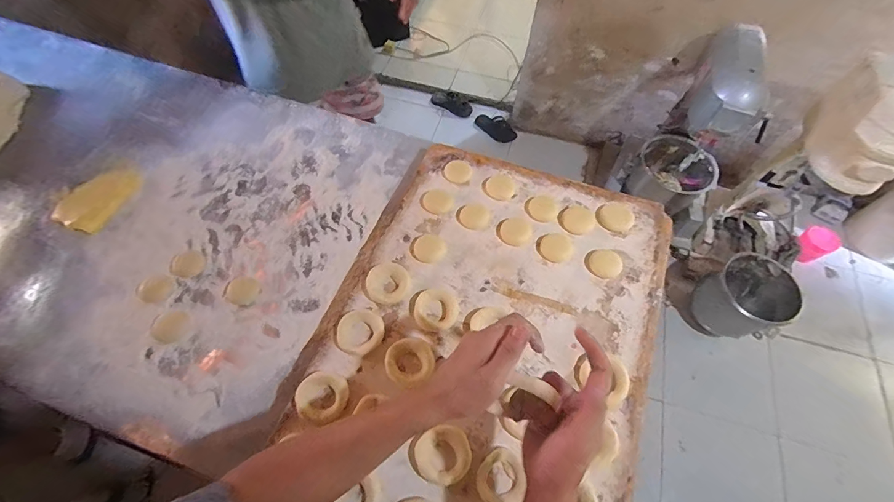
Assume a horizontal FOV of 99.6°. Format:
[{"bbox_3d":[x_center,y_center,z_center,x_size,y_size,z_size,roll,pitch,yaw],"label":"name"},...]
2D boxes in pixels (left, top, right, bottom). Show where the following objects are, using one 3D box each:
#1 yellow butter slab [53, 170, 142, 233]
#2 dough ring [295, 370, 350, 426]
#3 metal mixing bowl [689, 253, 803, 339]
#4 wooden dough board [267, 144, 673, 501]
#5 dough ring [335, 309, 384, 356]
[{"bbox_3d":[-0.603,-0.093,0.658,0.080,0.027,0.132,21,63,12],"label":"yellow butter slab"},{"bbox_3d":[-0.160,0.189,0.489,0.064,0.020,0.063,0,60,0],"label":"dough ring"},{"bbox_3d":[1.104,0.183,1.408,0.238,0.246,0.260,0,60,0],"label":"metal mixing bowl"},{"bbox_3d":[0.070,0.112,0.542,0.447,0.031,0.596,18,62,10],"label":"wooden dough board"},{"bbox_3d":[-0.122,0.113,0.527,0.064,0.015,0.061,0,60,0],"label":"dough ring"}]

